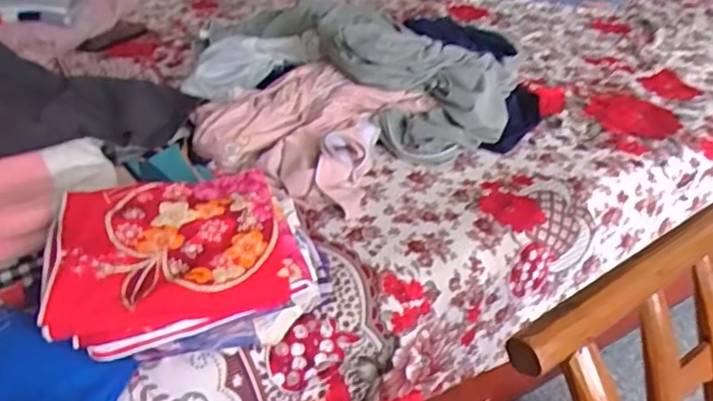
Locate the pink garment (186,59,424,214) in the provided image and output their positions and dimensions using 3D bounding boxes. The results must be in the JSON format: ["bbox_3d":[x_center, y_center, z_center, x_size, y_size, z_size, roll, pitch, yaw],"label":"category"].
[{"bbox_3d":[-0.082,-0.119,0.916,0.290,0.077,0.278,13,37,23],"label":"pink garment"}]

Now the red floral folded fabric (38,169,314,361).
[{"bbox_3d":[-0.178,0.052,0.606,0.236,0.081,0.153,-14,36,-13],"label":"red floral folded fabric"}]

